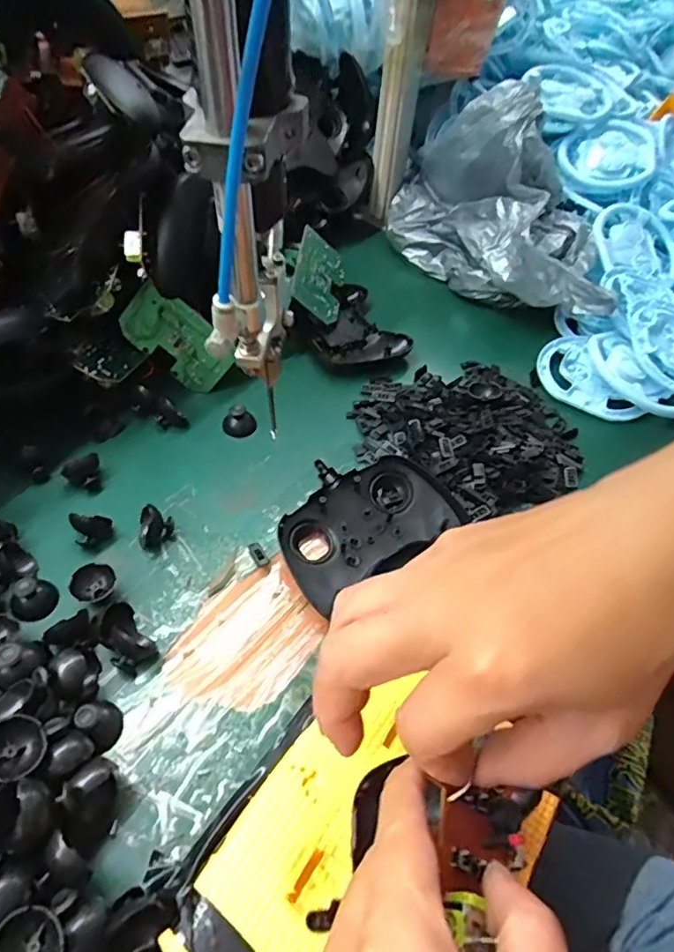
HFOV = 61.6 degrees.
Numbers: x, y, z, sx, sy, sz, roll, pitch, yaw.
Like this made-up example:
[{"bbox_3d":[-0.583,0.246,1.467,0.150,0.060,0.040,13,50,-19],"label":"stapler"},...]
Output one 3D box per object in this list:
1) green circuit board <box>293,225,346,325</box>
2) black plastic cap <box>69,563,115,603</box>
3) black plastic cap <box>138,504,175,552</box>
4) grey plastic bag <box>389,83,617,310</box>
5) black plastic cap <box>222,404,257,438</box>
[{"bbox_3d":[-0.015,-0.186,0.531,0.053,0.006,0.086,24,60,-34],"label":"green circuit board"},{"bbox_3d":[-0.151,0.066,0.346,0.026,0.014,0.023,-26,89,-33],"label":"black plastic cap"},{"bbox_3d":[-0.121,0.034,0.378,0.024,0.021,0.022,2,50,-3],"label":"black plastic cap"},{"bbox_3d":[0.177,-0.278,0.568,0.134,0.151,0.297,-28,57,-25],"label":"grey plastic bag"},{"bbox_3d":[-0.078,-0.044,0.448,0.025,0.021,0.018,-5,50,-9],"label":"black plastic cap"}]

